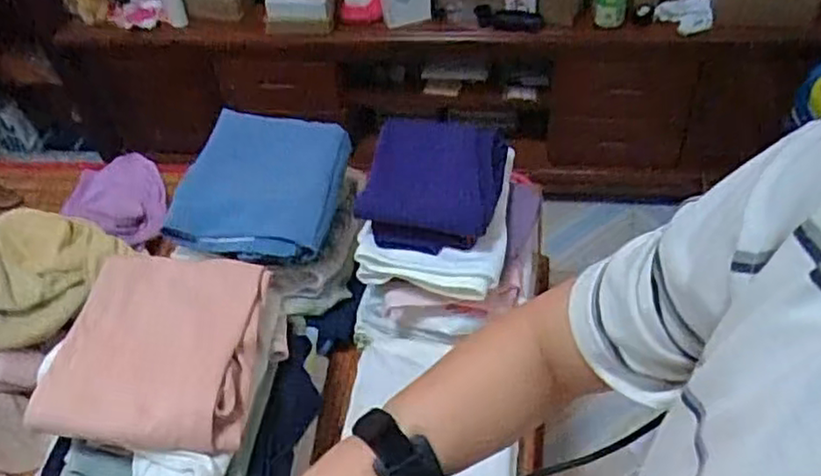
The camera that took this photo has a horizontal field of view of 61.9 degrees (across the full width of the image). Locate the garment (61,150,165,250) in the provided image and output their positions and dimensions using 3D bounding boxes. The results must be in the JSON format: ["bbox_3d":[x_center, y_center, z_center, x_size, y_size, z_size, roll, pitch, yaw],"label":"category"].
[{"bbox_3d":[-0.543,-0.079,1.304,0.161,0.066,0.252,-3,46,4],"label":"garment"}]

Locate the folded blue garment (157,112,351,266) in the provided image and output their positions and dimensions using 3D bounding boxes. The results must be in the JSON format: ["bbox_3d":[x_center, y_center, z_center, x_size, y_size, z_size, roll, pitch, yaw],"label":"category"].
[{"bbox_3d":[-0.223,-0.088,1.030,0.230,0.079,0.267,2,46,8],"label":"folded blue garment"}]

